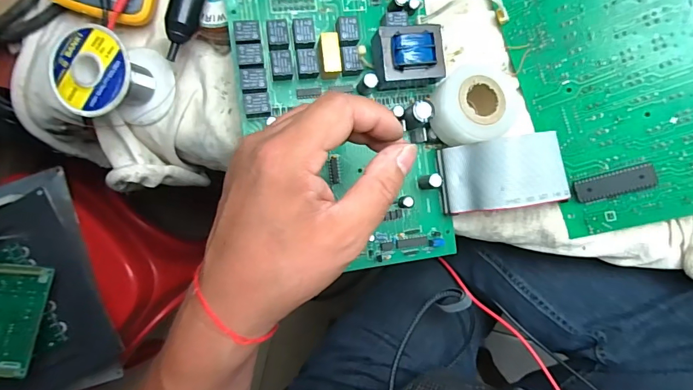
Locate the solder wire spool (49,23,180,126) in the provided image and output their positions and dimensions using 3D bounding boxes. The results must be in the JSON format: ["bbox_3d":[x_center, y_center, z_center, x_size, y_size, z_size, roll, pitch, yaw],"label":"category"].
[{"bbox_3d":[-0.183,-0.093,0.337,0.061,0.068,0.064,0,91,3],"label":"solder wire spool"}]

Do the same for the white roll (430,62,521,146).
[{"bbox_3d":[0.099,-0.071,0.323,0.064,0.035,0.059,0,91,3],"label":"white roll"}]

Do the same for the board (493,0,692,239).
[{"bbox_3d":[0.213,-0.089,0.297,0.157,0.009,0.215,-18,90,31],"label":"board"}]

